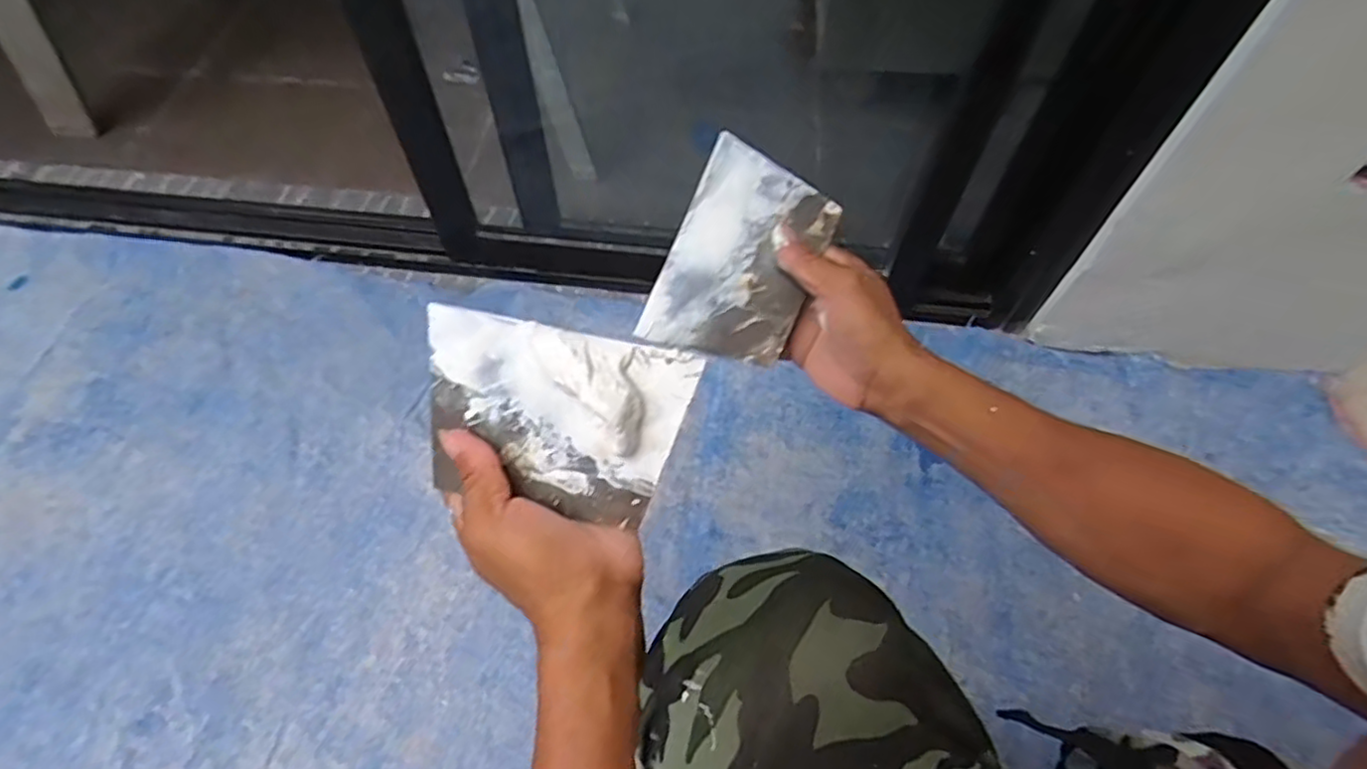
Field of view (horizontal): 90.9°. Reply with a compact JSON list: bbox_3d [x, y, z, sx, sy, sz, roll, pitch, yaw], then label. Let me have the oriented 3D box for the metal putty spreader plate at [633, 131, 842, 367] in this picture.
[{"bbox_3d":[0.041,-0.087,0.472,0.099,0.007,0.144,23,92,4],"label":"metal putty spreader plate"}]

